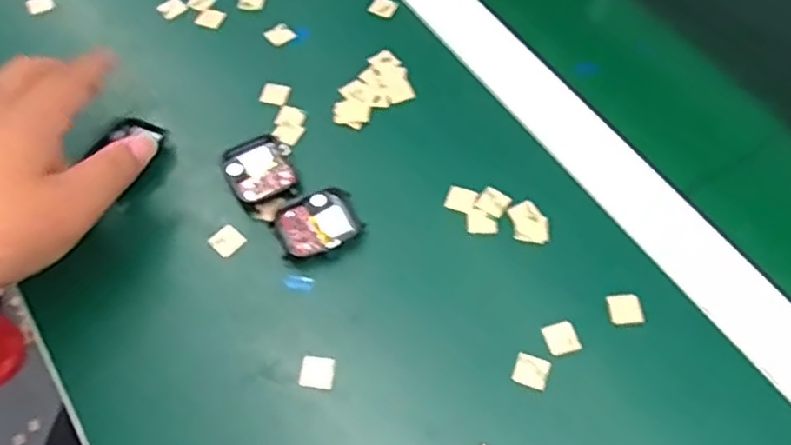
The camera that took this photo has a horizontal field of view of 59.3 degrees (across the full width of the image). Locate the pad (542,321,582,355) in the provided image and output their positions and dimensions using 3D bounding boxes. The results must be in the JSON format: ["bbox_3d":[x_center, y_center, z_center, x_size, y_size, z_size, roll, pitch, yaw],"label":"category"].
[{"bbox_3d":[0.087,0.059,0.361,0.017,0.004,0.017,-14,61,-9],"label":"pad"}]

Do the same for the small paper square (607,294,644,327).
[{"bbox_3d":[0.122,0.046,0.369,0.017,0.004,0.017,-5,60,-4],"label":"small paper square"}]

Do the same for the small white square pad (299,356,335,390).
[{"bbox_3d":[-0.040,0.076,0.351,0.016,0.004,0.016,5,60,3],"label":"small white square pad"}]

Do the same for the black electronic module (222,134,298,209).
[{"bbox_3d":[-0.079,-0.030,0.407,0.038,0.009,0.045,-23,63,-13],"label":"black electronic module"}]

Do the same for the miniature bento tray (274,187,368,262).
[{"bbox_3d":[-0.043,0.002,0.389,0.044,0.010,0.035,-22,63,-12],"label":"miniature bento tray"}]

